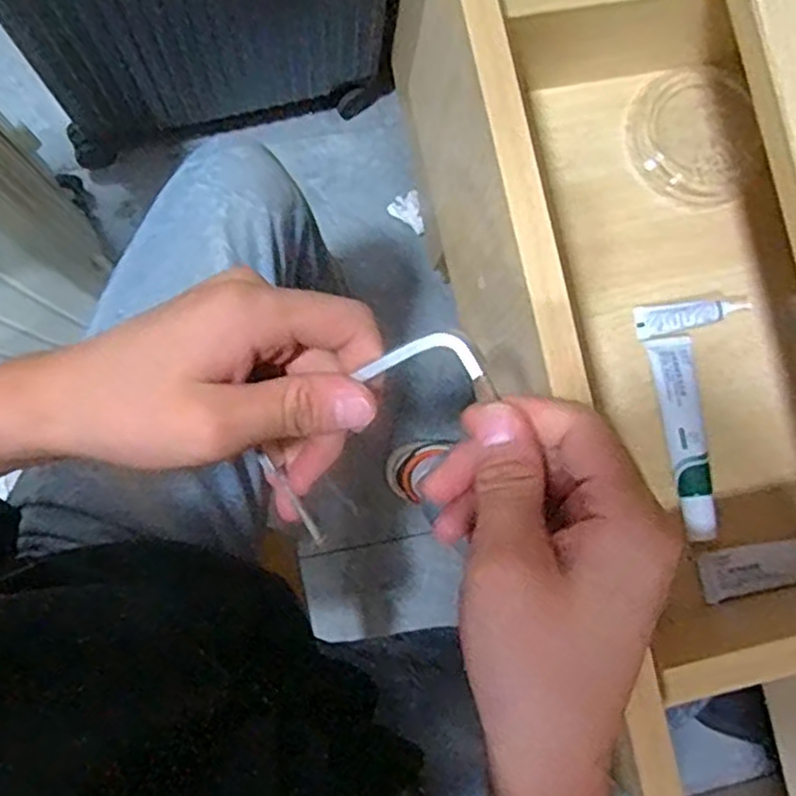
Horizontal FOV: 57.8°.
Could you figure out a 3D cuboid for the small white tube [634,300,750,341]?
[{"bbox_3d":[0.179,-0.051,0.436,0.071,0.007,0.020,-9,85,-6],"label":"small white tube"}]

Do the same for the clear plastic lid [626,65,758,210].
[{"bbox_3d":[0.185,-0.164,0.452,0.079,0.011,0.085,1,84,-5],"label":"clear plastic lid"}]

